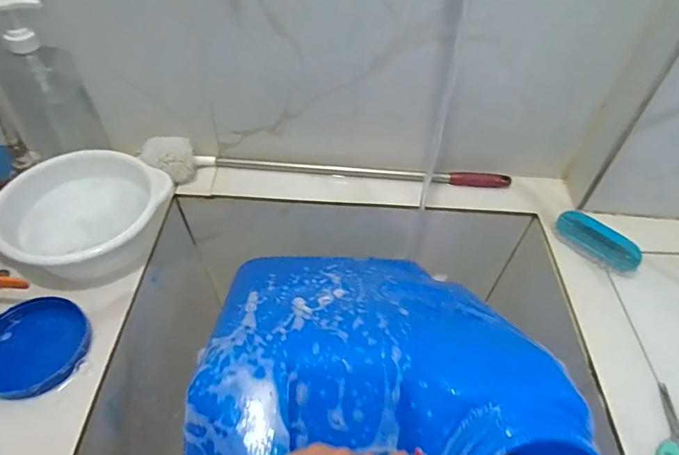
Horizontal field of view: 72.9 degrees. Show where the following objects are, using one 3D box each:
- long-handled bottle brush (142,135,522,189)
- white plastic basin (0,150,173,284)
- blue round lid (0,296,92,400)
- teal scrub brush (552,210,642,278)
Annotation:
[{"bbox_3d":[-0.009,-0.098,0.741,0.590,0.073,0.081,2,48,-2],"label":"long-handled bottle brush"},{"bbox_3d":[-0.353,-0.008,0.634,0.199,0.089,0.193,2,48,-2],"label":"white plastic basin"},{"bbox_3d":[-0.362,0.140,0.542,0.118,0.024,0.118,2,48,-2],"label":"blue round lid"},{"bbox_3d":[0.380,0.021,0.678,0.121,0.033,0.049,34,55,24],"label":"teal scrub brush"}]

